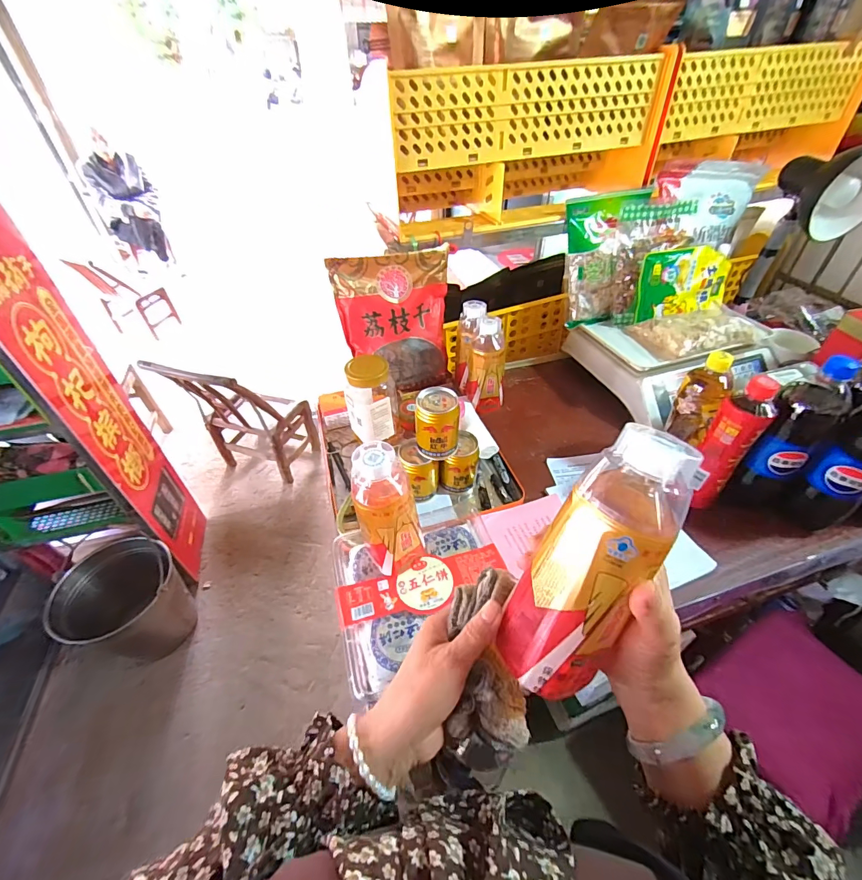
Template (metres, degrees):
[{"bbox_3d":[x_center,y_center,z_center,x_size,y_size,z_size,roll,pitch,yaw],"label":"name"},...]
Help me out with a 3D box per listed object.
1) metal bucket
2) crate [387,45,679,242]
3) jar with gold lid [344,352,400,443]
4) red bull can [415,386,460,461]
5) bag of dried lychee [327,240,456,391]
[{"bbox_3d":[-0.904,0.490,1.225,0.300,0.280,0.286,9,44,10],"label":"metal bucket"},{"bbox_3d":[0.141,-0.521,0.721,0.443,0.214,0.187,-11,44,-11],"label":"crate"},{"bbox_3d":[-0.098,-0.070,0.683,0.085,0.149,0.074,-7,43,-6],"label":"jar with gold lid"},{"bbox_3d":[0.009,-0.019,0.576,0.060,0.092,0.054,3,43,4],"label":"red bull can"},{"bbox_3d":[-0.065,-0.210,0.747,0.200,0.229,0.093,-3,43,-3],"label":"bag of dried lychee"}]

